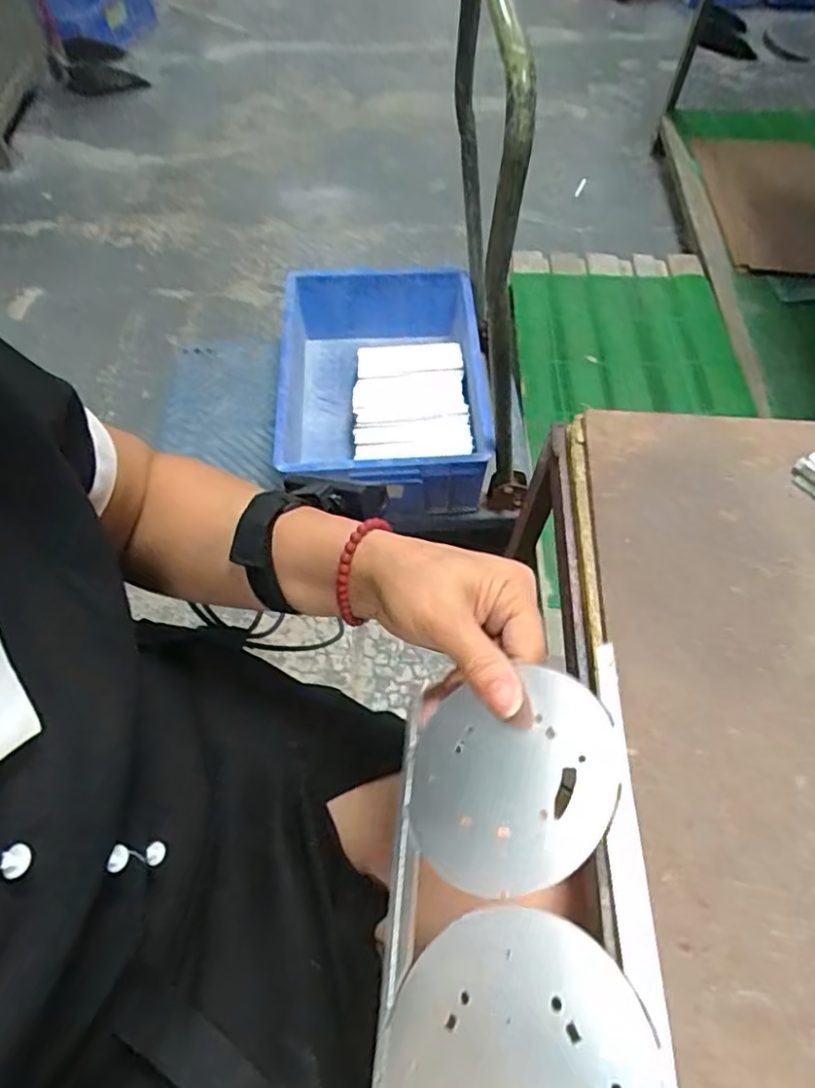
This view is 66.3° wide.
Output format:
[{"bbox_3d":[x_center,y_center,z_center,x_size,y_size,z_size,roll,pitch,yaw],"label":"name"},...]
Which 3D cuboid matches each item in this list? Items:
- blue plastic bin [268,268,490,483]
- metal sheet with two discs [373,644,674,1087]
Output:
[{"bbox_3d":[-0.048,-0.296,1.202,0.381,0.193,0.488,2,60,0],"label":"blue plastic bin"},{"bbox_3d":[0.036,0.134,0.230,0.102,0.005,0.181,-19,43,28],"label":"metal sheet with two discs"}]

